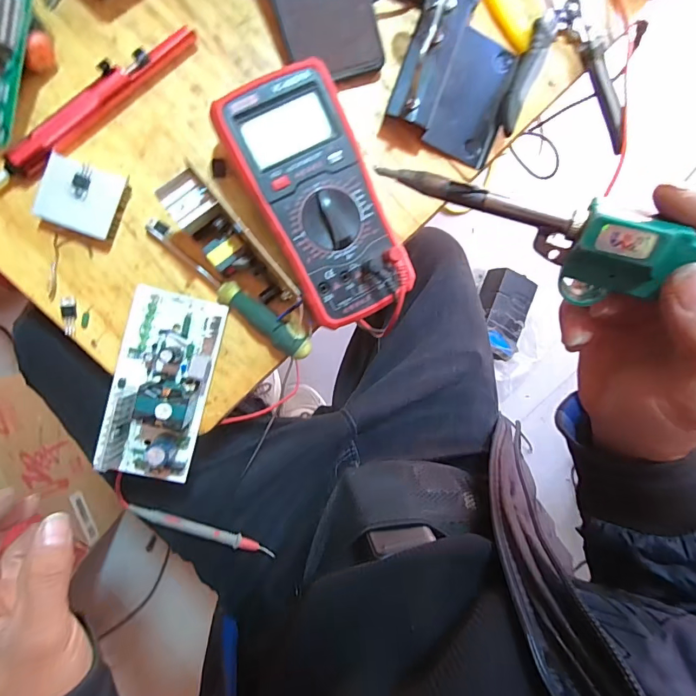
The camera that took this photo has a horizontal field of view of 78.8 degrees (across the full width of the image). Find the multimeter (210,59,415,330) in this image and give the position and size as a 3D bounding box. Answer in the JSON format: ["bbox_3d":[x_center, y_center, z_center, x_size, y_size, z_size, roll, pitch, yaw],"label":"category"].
[{"bbox_3d":[-0.024,-0.108,0.329,0.094,0.052,0.180,-28,96,-7],"label":"multimeter"}]

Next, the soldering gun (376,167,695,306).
[{"bbox_3d":[0.116,-0.039,0.185,0.212,0.036,0.035,28,87,8],"label":"soldering gun"}]

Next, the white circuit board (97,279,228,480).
[{"bbox_3d":[-0.146,0.030,0.322,0.070,0.044,0.147,14,90,-9],"label":"white circuit board"}]

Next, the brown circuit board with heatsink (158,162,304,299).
[{"bbox_3d":[-0.086,-0.073,0.318,0.034,0.060,0.113,-43,98,-5],"label":"brown circuit board with heatsink"}]

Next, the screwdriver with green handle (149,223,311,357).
[{"bbox_3d":[-0.095,-0.045,0.338,0.158,0.024,0.023,38,86,-9],"label":"screwdriver with green handle"}]

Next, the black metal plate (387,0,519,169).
[{"bbox_3d":[0.095,-0.235,0.360,0.098,0.017,0.128,18,92,-28],"label":"black metal plate"}]

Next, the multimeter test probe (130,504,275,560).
[{"bbox_3d":[-0.139,0.179,0.413,0.143,0.016,0.012,22,88,-9],"label":"multimeter test probe"}]

